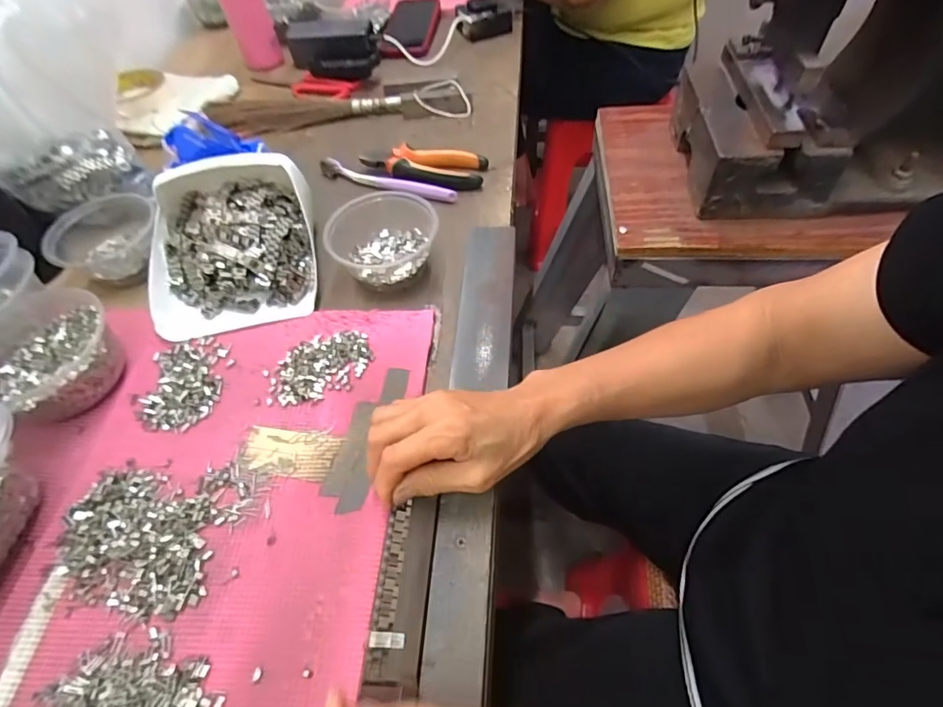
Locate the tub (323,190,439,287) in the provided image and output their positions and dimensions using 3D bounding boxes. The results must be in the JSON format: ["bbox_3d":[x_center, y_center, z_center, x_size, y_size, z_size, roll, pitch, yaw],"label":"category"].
[{"bbox_3d":[-0.089,-0.111,0.479,0.112,0.044,0.095,-6,55,-2],"label":"tub"}]

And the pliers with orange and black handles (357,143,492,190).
[{"bbox_3d":[-0.059,-0.220,0.577,0.149,0.020,0.058,10,56,9],"label":"pliers with orange and black handles"}]

